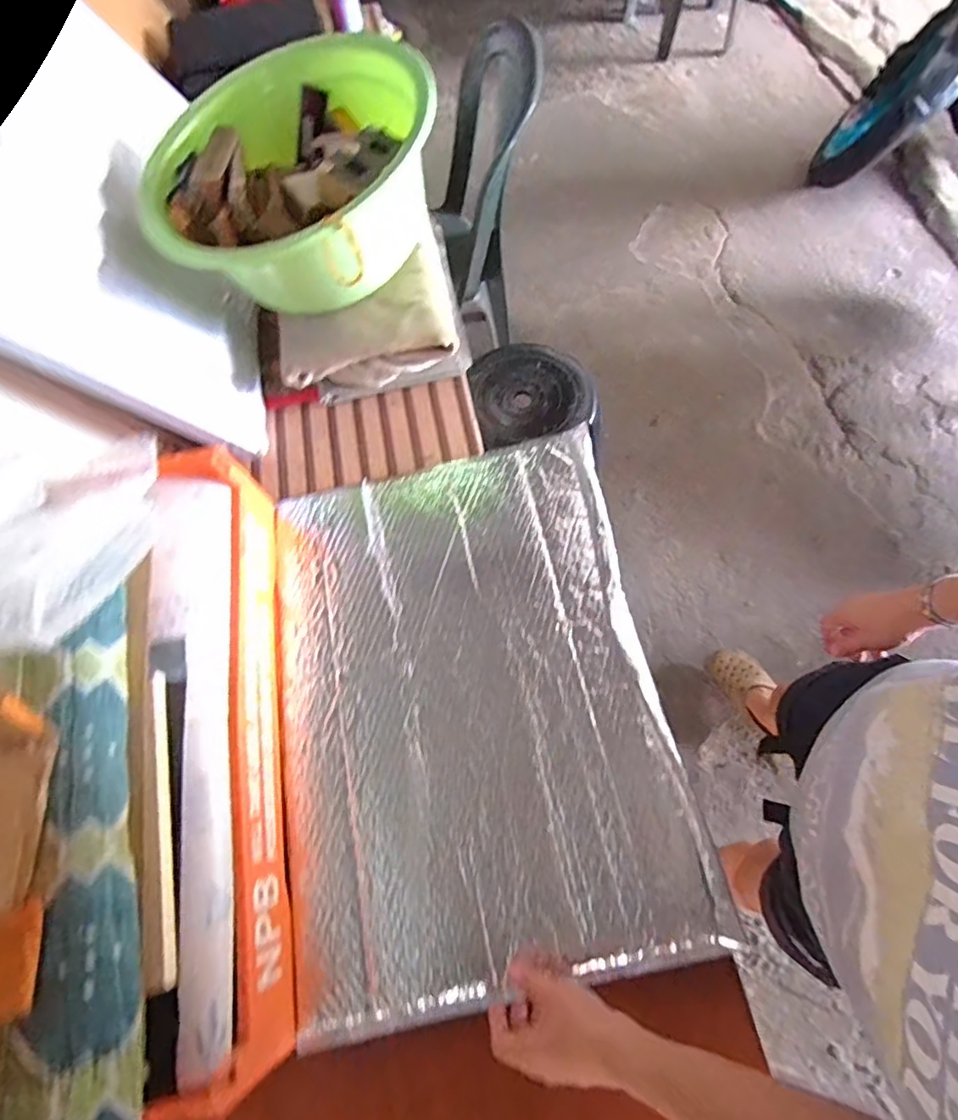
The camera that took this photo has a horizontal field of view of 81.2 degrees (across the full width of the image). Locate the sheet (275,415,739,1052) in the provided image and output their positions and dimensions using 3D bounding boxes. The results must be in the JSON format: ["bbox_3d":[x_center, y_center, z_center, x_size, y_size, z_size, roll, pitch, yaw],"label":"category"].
[{"bbox_3d":[-0.013,0.142,0.666,0.429,0.018,0.607,-11,66,0],"label":"sheet"}]

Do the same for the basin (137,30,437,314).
[{"bbox_3d":[-0.252,-0.509,0.768,0.378,0.173,0.378,-2,69,6],"label":"basin"}]

